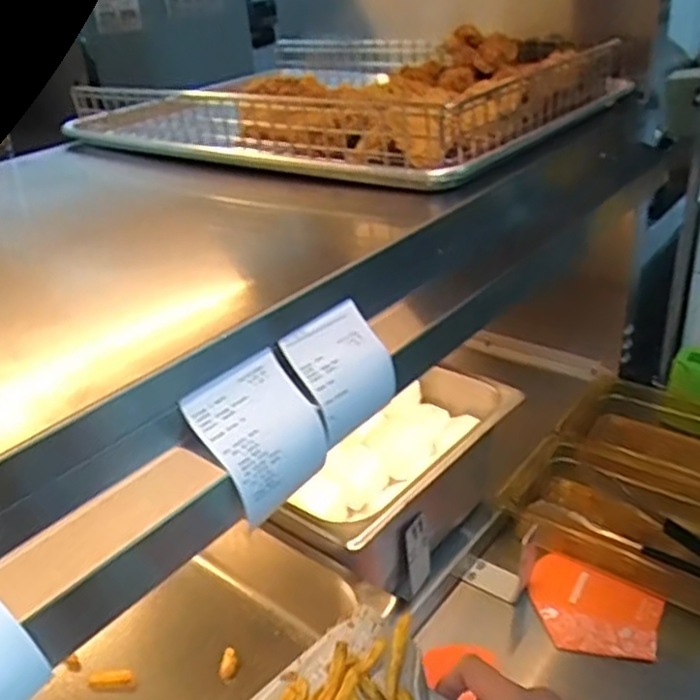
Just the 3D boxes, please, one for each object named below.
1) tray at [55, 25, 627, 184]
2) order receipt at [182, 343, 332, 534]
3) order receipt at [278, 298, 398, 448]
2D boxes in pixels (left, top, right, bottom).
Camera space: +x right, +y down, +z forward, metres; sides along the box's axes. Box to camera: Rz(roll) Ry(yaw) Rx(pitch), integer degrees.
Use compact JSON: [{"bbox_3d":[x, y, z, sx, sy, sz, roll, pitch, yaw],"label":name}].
[{"bbox_3d":[-0.007,-0.348,0.950,0.626,0.091,0.492,17,36,34],"label":"tray"},{"bbox_3d":[-0.058,0.053,0.469,0.055,0.071,0.079,16,35,32],"label":"order receipt"},{"bbox_3d":[-0.006,0.014,0.518,0.078,0.080,0.015,-34,1,-40],"label":"order receipt"}]

